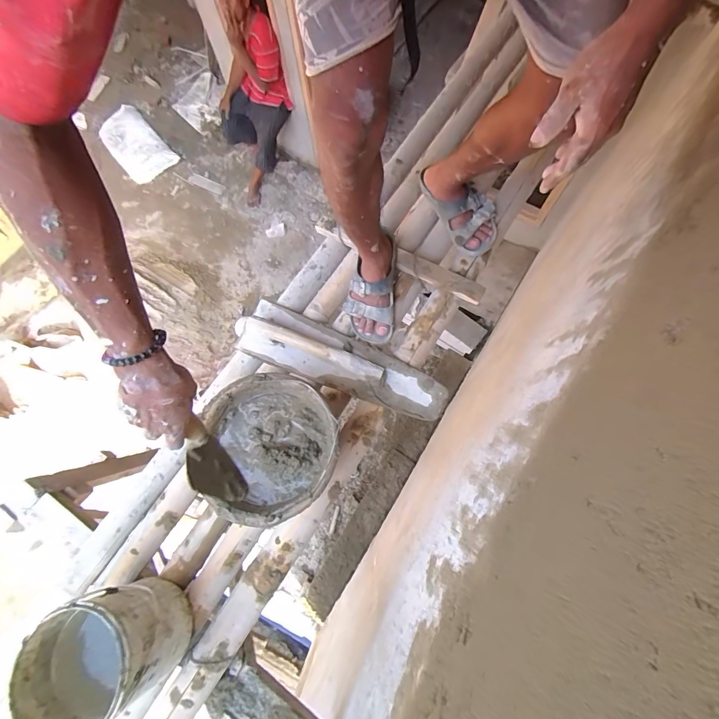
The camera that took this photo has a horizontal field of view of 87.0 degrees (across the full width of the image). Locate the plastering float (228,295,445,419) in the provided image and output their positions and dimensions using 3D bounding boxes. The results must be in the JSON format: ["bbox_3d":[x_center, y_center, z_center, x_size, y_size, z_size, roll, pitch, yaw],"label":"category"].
[{"bbox_3d":[-0.040,-0.002,0.834,0.474,0.073,0.132,23,74,9],"label":"plastering float"}]

